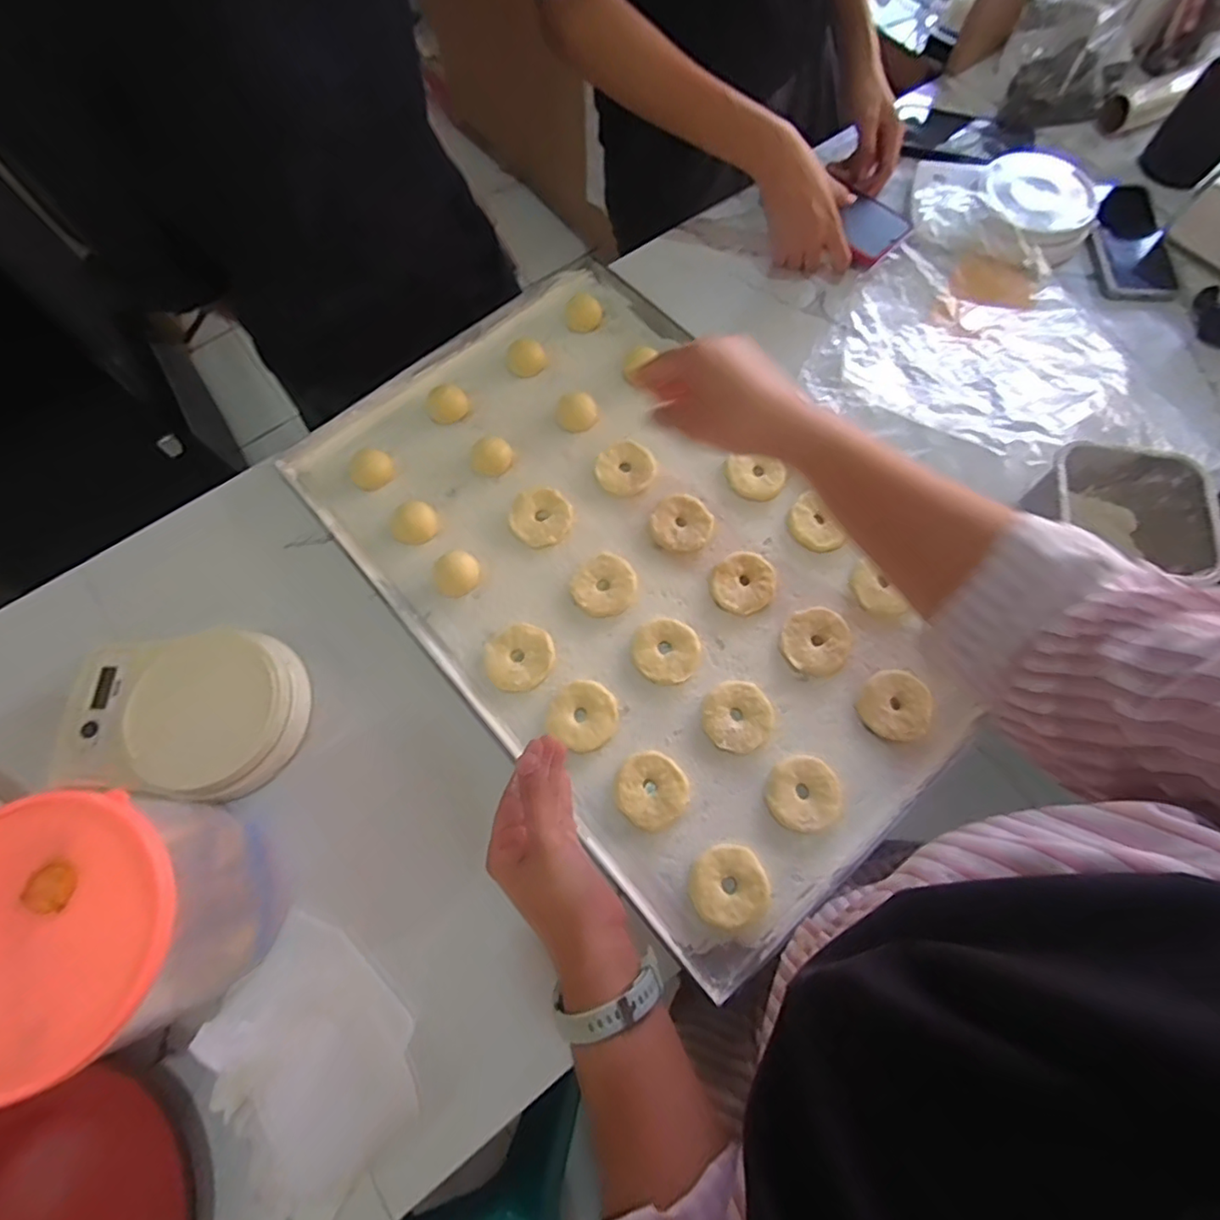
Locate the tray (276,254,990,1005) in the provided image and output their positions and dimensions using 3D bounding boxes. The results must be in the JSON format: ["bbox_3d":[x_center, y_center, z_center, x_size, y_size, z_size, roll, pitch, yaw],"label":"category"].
[{"bbox_3d":[0.021,-0.054,0.539,0.387,0.022,0.610,-39,75,-12],"label":"tray"}]

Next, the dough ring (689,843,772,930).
[{"bbox_3d":[0.092,0.213,0.449,0.059,0.010,0.056,0,71,0],"label":"dough ring"}]

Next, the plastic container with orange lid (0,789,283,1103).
[{"bbox_3d":[-0.318,0.199,0.377,0.142,0.136,0.143,-11,71,-3],"label":"plastic container with orange lid"}]

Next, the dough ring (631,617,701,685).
[{"bbox_3d":[0.050,0.035,0.507,0.057,0.012,0.057,0,71,0],"label":"dough ring"}]

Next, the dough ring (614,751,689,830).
[{"bbox_3d":[0.033,0.145,0.472,0.055,0.010,0.057,0,71,0],"label":"dough ring"}]

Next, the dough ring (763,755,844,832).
[{"bbox_3d":[0.154,0.147,0.465,0.057,0.008,0.055,0,71,0],"label":"dough ring"}]

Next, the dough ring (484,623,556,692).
[{"bbox_3d":[-0.078,0.041,0.506,0.060,0.007,0.056,0,71,0],"label":"dough ring"}]

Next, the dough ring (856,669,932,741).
[{"bbox_3d":[0.239,0.078,0.490,0.056,0.009,0.059,0,71,0],"label":"dough ring"}]

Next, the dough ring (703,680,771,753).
[{"bbox_3d":[0.107,0.089,0.492,0.055,0.009,0.058,0,71,0],"label":"dough ring"}]

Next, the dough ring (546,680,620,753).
[{"bbox_3d":[-0.022,0.088,0.491,0.056,0.007,0.056,0,71,0],"label":"dough ring"}]

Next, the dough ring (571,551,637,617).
[{"bbox_3d":[-0.004,-0.022,0.526,0.056,0.007,0.058,39,75,13],"label":"dough ring"}]

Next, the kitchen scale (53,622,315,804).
[{"bbox_3d":[-0.350,0.081,0.478,0.187,0.032,0.135,5,71,2],"label":"kitchen scale"}]

